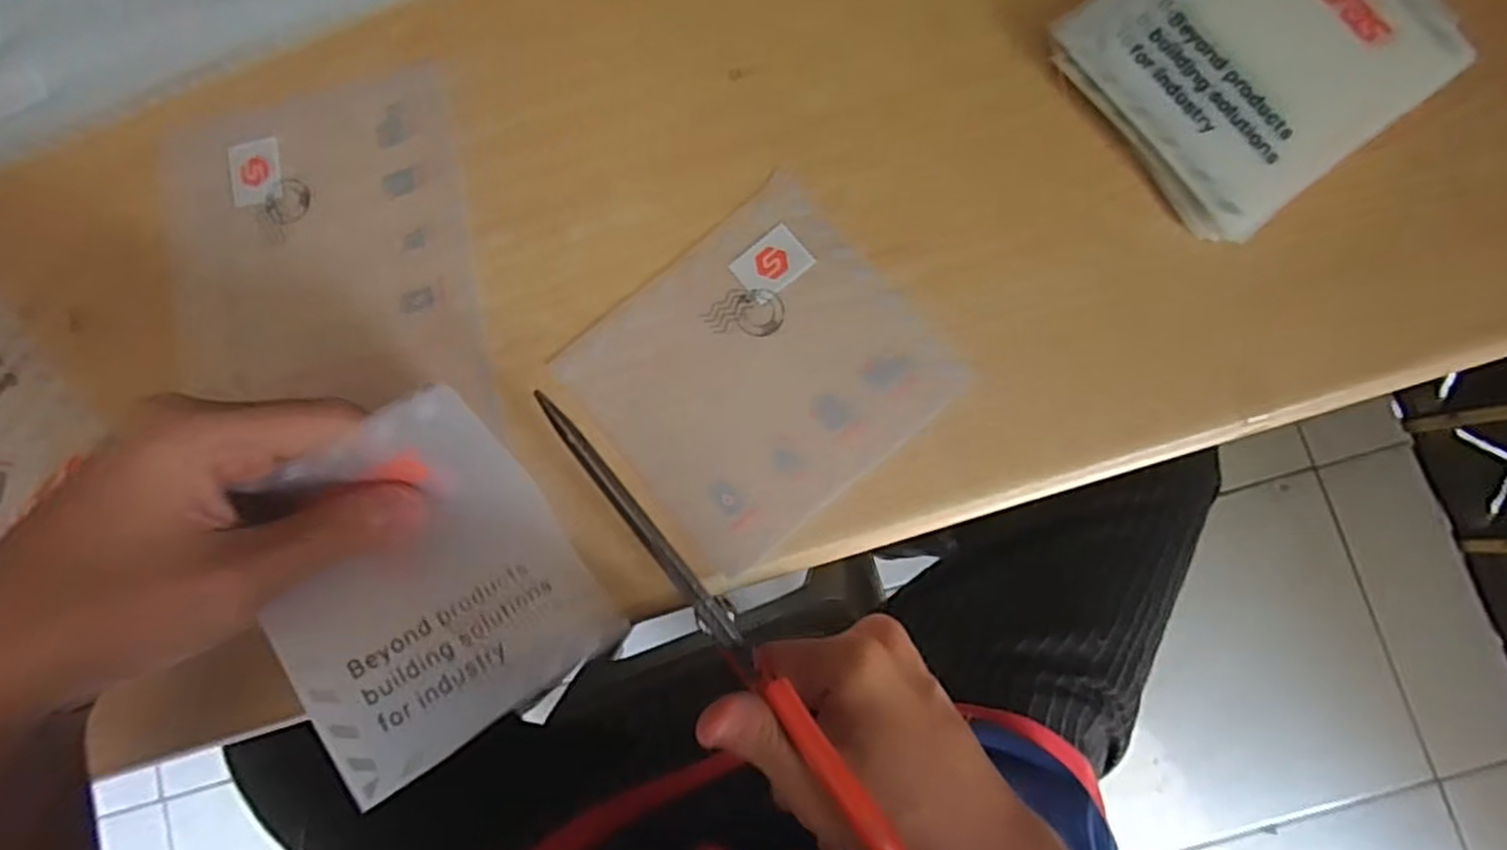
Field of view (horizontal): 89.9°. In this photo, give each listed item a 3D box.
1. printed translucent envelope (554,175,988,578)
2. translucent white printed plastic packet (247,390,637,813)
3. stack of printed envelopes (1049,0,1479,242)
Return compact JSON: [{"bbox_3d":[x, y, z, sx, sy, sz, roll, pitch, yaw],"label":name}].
[{"bbox_3d":[0.002,-0.021,0.289,0.119,0.004,0.109,-40,83,-1],"label":"printed translucent envelope"},{"bbox_3d":[-0.106,0.052,0.242,0.090,0.019,0.103,-32,97,-21],"label":"translucent white printed plastic packet"},{"bbox_3d":[0.186,-0.139,0.282,0.113,0.015,0.104,-37,83,-1],"label":"stack of printed envelopes"}]

